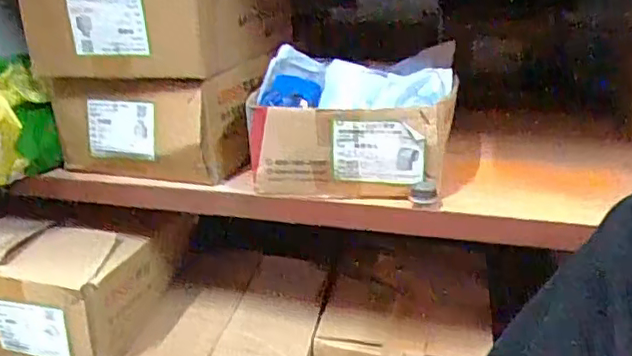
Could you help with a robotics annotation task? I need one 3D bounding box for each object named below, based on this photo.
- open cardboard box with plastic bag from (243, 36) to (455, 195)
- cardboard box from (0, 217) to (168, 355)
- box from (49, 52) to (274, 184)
[{"bbox_3d":[0.041,-0.061,0.669,0.212,0.128,0.134,1,20,9],"label":"open cardboard box with plastic bag"},{"bbox_3d":[-0.329,0.135,0.745,0.234,0.135,0.148,1,20,10],"label":"cardboard box"},{"bbox_3d":[-0.188,-0.072,0.745,0.225,0.113,0.125,3,21,16],"label":"box"}]

